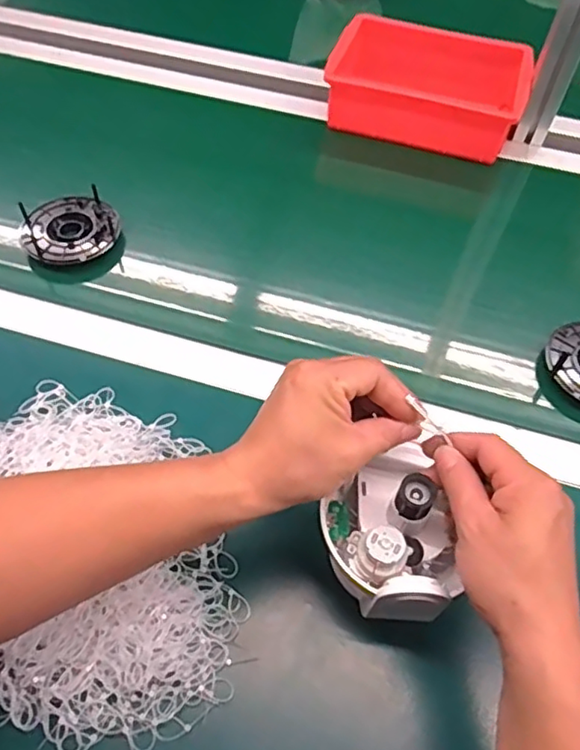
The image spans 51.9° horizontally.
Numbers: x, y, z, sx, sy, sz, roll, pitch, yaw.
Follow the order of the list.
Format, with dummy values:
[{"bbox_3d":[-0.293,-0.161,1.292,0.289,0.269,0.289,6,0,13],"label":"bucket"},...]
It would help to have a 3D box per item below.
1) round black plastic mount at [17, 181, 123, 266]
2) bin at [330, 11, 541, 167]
[{"bbox_3d":[-0.240,-0.161,0.650,0.099,0.025,0.089,-22,59,-16],"label":"round black plastic mount"},{"bbox_3d":[0.179,-0.380,0.784,0.244,0.069,0.164,15,57,9],"label":"bin"}]

